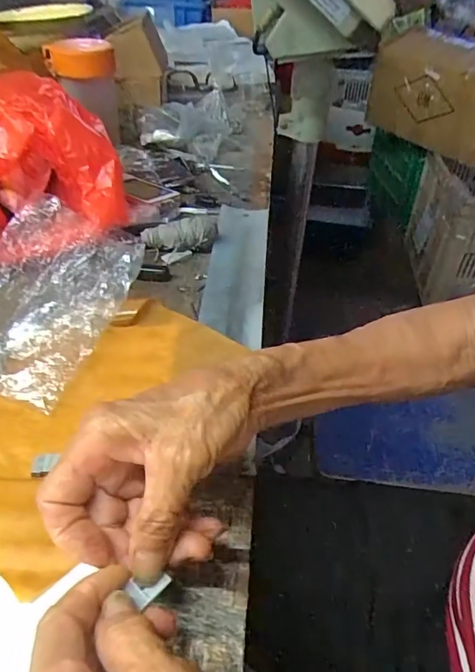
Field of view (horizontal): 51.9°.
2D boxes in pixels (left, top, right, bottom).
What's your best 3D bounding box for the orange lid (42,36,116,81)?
[{"bbox_3d":[-0.203,-0.358,0.625,0.085,0.031,0.079,-11,44,-16],"label":"orange lid"}]

